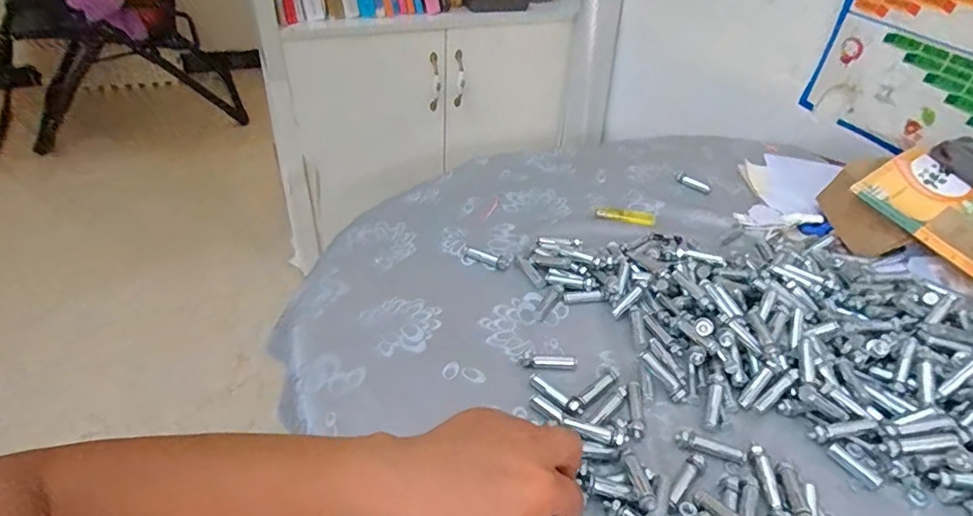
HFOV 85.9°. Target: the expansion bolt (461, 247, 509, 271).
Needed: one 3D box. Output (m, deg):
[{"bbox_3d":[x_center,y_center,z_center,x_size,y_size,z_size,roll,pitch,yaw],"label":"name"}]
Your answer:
[{"bbox_3d":[-0.002,-0.002,0.604,0.061,0.012,0.015,22,44,22],"label":"expansion bolt"}]

